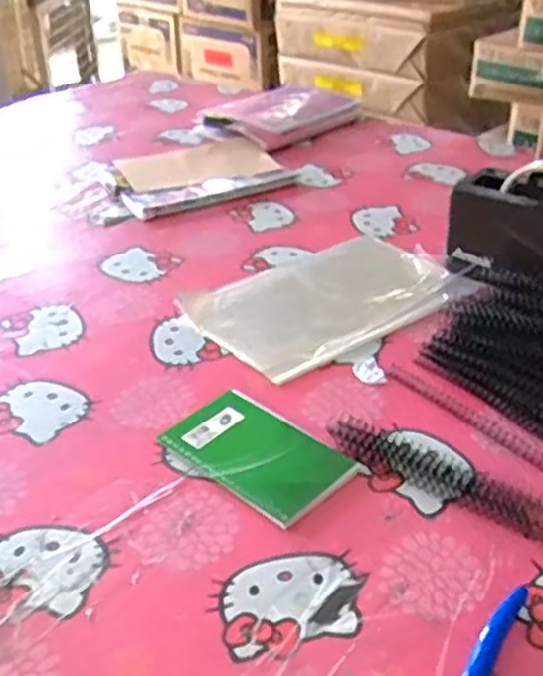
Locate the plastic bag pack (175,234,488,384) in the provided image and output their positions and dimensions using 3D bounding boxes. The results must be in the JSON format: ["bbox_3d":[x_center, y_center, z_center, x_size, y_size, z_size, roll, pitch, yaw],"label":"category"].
[{"bbox_3d":[0.061,-0.046,0.771,0.259,0.023,0.175,-22,39,-28],"label":"plastic bag pack"}]

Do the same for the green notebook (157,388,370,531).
[{"bbox_3d":[-0.008,0.083,0.582,0.132,0.006,0.087,26,42,35],"label":"green notebook"}]

